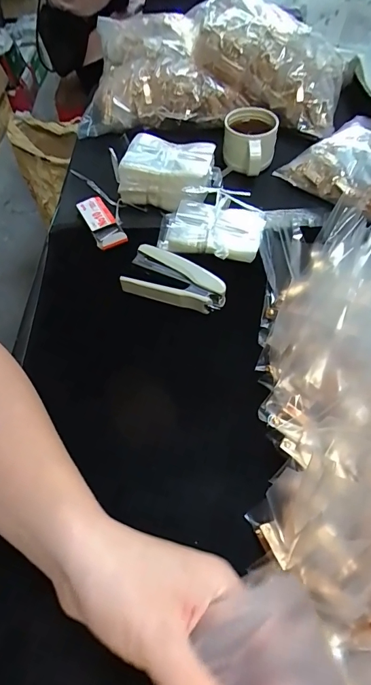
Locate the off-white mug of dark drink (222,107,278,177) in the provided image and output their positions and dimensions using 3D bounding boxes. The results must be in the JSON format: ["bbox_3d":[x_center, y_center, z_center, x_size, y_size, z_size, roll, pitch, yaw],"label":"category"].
[{"bbox_3d":[0.079,-0.248,0.501,0.063,0.054,0.075,8,57,9],"label":"off-white mug of dark drink"}]

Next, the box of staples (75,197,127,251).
[{"bbox_3d":[-0.093,-0.132,0.448,0.030,0.010,0.084,-24,58,-13],"label":"box of staples"}]

